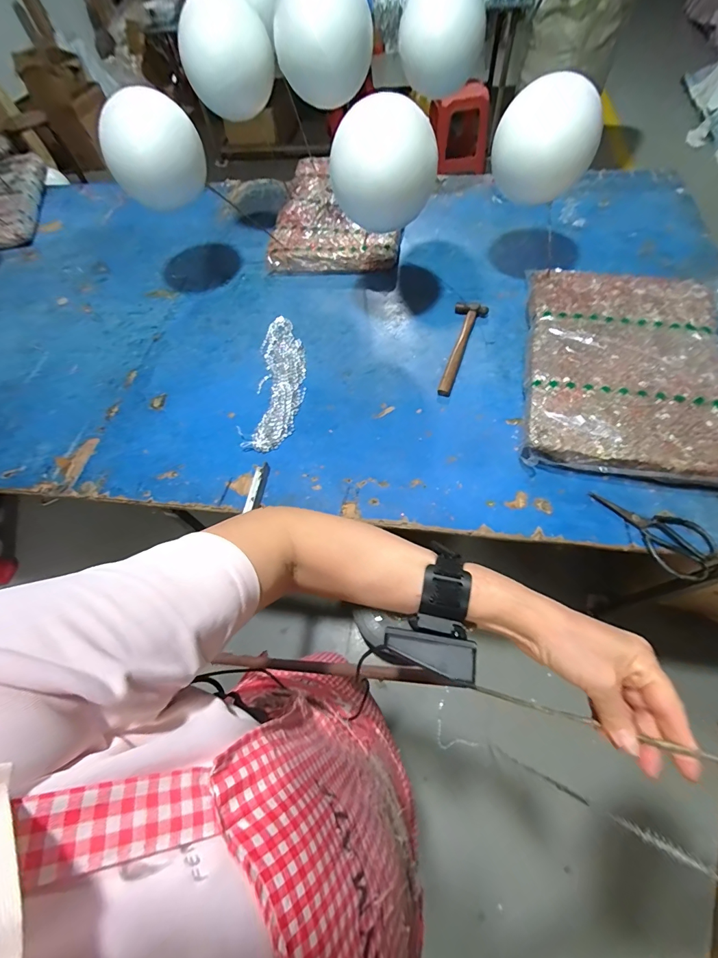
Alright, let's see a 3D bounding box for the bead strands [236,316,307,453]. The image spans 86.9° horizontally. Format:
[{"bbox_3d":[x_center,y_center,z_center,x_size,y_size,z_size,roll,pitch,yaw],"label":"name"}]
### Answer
[{"bbox_3d":[-0.179,-0.226,0.852,0.120,0.010,0.386,3,60,6],"label":"bead strands"}]

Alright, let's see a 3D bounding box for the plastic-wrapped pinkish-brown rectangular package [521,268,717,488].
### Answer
[{"bbox_3d":[0.543,-0.225,0.747,0.406,0.059,0.532,10,61,10],"label":"plastic-wrapped pinkish-brown rectangular package"}]

